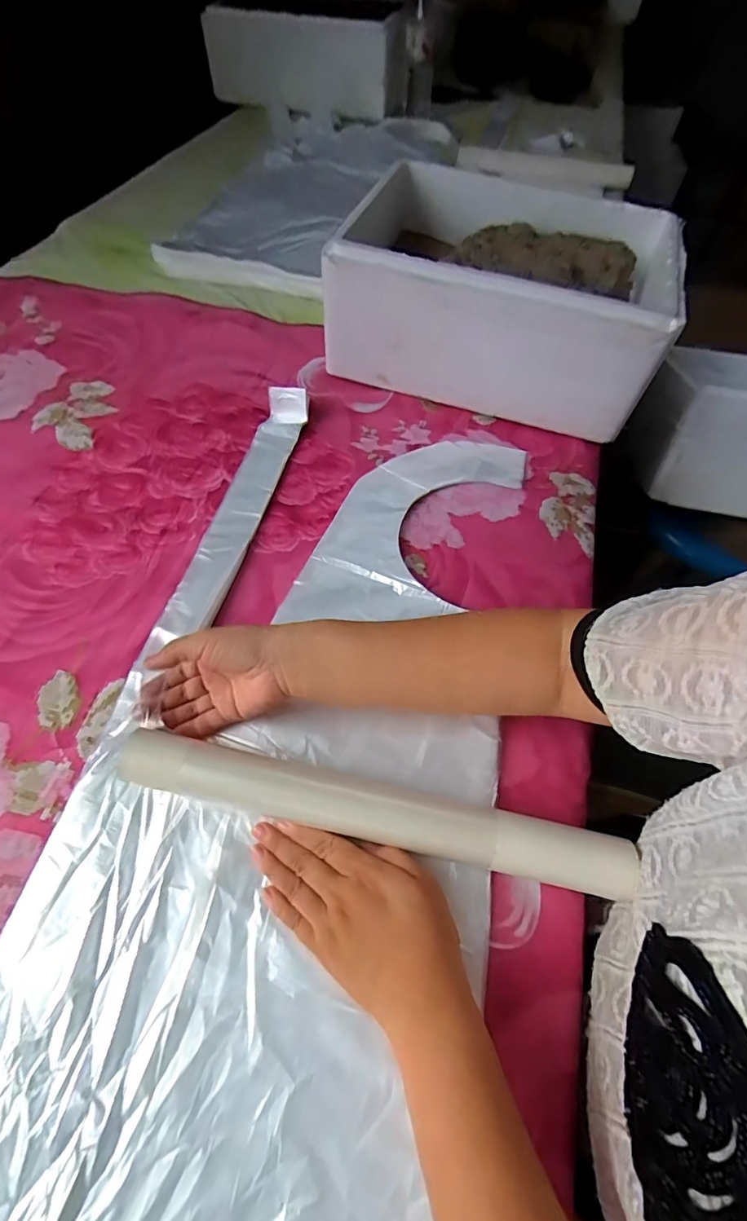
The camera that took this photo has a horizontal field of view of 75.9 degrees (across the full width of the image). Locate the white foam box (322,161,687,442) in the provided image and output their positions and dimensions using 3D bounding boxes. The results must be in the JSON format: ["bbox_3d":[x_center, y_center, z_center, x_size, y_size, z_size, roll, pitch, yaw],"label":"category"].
[{"bbox_3d":[0.164,-0.404,0.632,0.383,0.182,0.335,18,59,9],"label":"white foam box"}]

